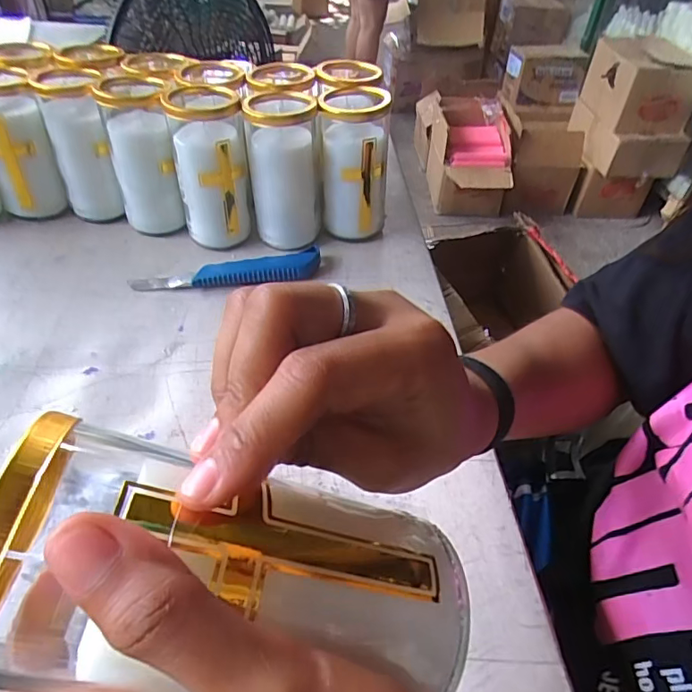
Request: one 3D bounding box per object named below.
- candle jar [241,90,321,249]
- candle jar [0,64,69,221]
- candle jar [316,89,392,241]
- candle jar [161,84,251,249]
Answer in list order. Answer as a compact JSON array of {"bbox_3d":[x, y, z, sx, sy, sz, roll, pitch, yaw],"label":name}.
[{"bbox_3d":[-0.060,-0.169,0.492,0.065,0.132,0.064,-2,43,-6],"label":"candle jar"},{"bbox_3d":[-0.330,-0.198,0.505,0.060,0.135,0.064,-18,47,-22],"label":"candle jar"},{"bbox_3d":[0.009,-0.180,0.508,0.068,0.134,0.078,4,43,1],"label":"candle jar"},{"bbox_3d":[-0.132,-0.172,0.493,0.062,0.136,0.075,-6,43,-10],"label":"candle jar"}]

